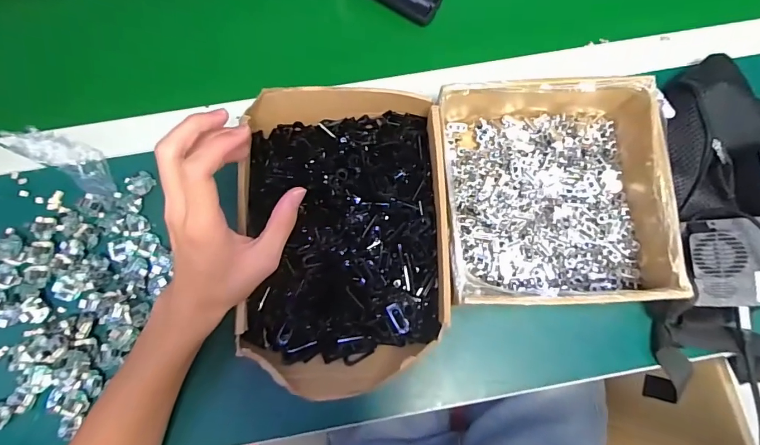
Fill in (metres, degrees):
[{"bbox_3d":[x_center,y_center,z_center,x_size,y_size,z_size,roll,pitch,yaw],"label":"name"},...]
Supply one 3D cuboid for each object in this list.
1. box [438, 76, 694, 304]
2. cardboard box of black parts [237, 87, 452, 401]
[{"bbox_3d":[0.153,-0.029,0.379,0.193,0.063,0.198,-2,77,-1],"label":"box"},{"bbox_3d":[-0.036,0.009,0.373,0.181,0.065,0.271,-3,77,-1],"label":"cardboard box of black parts"}]

